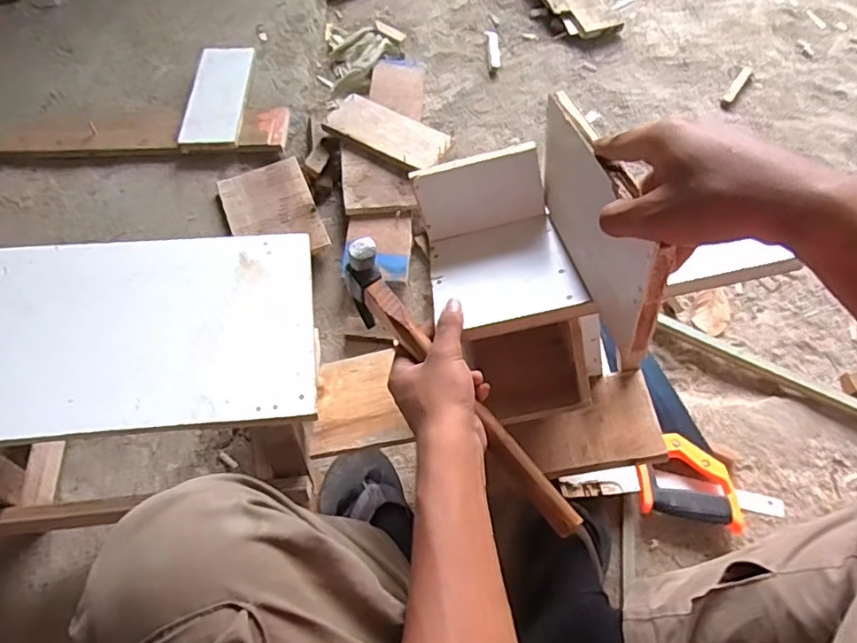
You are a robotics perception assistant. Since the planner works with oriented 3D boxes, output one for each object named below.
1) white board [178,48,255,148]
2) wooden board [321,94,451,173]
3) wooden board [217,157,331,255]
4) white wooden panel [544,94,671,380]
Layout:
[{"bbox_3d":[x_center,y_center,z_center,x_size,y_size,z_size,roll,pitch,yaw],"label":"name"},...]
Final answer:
[{"bbox_3d":[-0.397,-0.426,1.064,0.107,0.009,0.253,-2,63,1],"label":"white board"},{"bbox_3d":[-0.075,-0.342,1.017,0.221,0.015,0.112,27,65,16],"label":"wooden board"},{"bbox_3d":[-0.263,-0.185,0.947,0.142,0.017,0.197,-20,64,-10],"label":"wooden board"},{"bbox_3d":[0.130,-0.079,0.441,0.018,0.109,0.226,-6,49,-4],"label":"white wooden panel"}]

